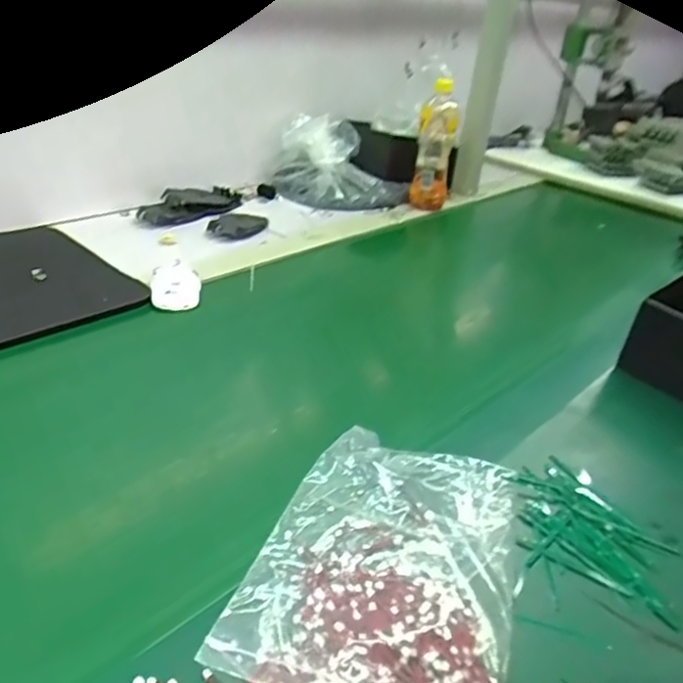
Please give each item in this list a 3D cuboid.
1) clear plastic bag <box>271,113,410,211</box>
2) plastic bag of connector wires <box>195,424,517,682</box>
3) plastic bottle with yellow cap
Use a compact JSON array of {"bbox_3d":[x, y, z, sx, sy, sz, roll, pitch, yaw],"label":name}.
[{"bbox_3d":[0.000,-0.318,1.112,0.241,0.120,0.153,8,31,3],"label":"clear plastic bag"},{"bbox_3d":[0.036,0.146,0.427,0.163,0.028,0.231,13,31,12],"label":"plastic bag of connector wires"},{"bbox_3d":[0.165,-0.341,1.086,0.066,0.201,0.065,12,31,9],"label":"plastic bottle with yellow cap"}]

